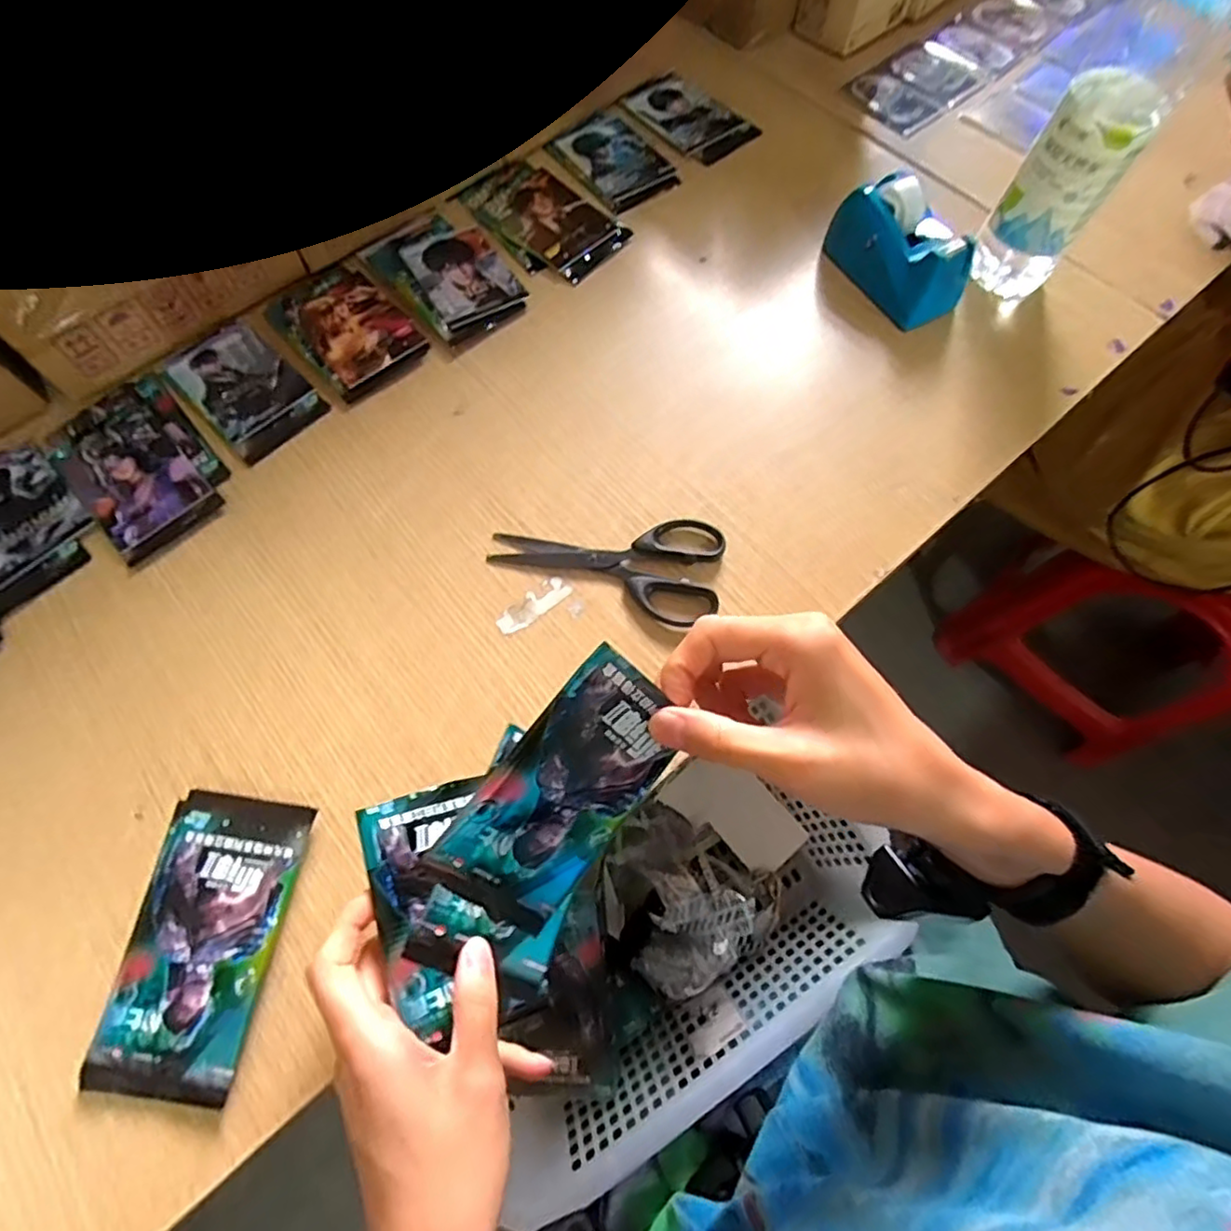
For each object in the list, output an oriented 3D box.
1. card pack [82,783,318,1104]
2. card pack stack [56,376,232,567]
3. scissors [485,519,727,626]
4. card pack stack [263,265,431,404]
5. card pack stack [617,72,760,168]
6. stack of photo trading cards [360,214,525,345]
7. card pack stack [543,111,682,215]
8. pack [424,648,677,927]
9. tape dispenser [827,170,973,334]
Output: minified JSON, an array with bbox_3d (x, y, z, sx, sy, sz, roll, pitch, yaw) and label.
[{"bbox_3d":[-0.216,0.168,0.329,0.078,0.012,0.141,7,68,2],"label":"card pack"},{"bbox_3d":[-0.336,-0.110,0.444,0.085,0.010,0.139,-38,73,-15],"label":"card pack stack"},{"bbox_3d":[-0.003,-0.043,0.414,0.150,0.013,0.069,17,68,6],"label":"scissors"},{"bbox_3d":[-0.210,-0.225,0.490,0.080,0.008,0.122,-40,74,-15],"label":"card pack stack"},{"bbox_3d":[0.065,-0.474,0.592,0.086,0.007,0.125,-39,73,-15],"label":"card pack stack"},{"bbox_3d":[-0.139,-0.282,0.511,0.089,0.007,0.137,-39,73,-15],"label":"stack of photo trading cards"},{"bbox_3d":[-0.007,-0.413,0.569,0.079,0.008,0.124,-33,72,-13],"label":"card pack stack"},{"bbox_3d":[-0.019,0.075,0.270,0.113,0.007,0.070,-48,119,-4],"label":"pack"},{"bbox_3d":[0.218,-0.282,0.483,0.050,0.063,0.119,-30,71,-12],"label":"tape dispenser"}]

